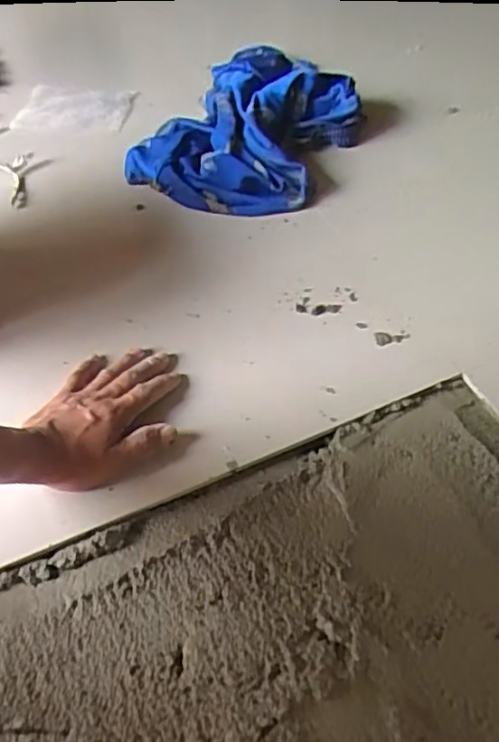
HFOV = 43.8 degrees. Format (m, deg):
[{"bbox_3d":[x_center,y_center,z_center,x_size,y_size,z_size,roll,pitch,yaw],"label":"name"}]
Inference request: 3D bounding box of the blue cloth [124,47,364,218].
[{"bbox_3d":[-0.010,-0.312,0.792,0.237,0.100,0.253,23,57,21],"label":"blue cloth"}]

